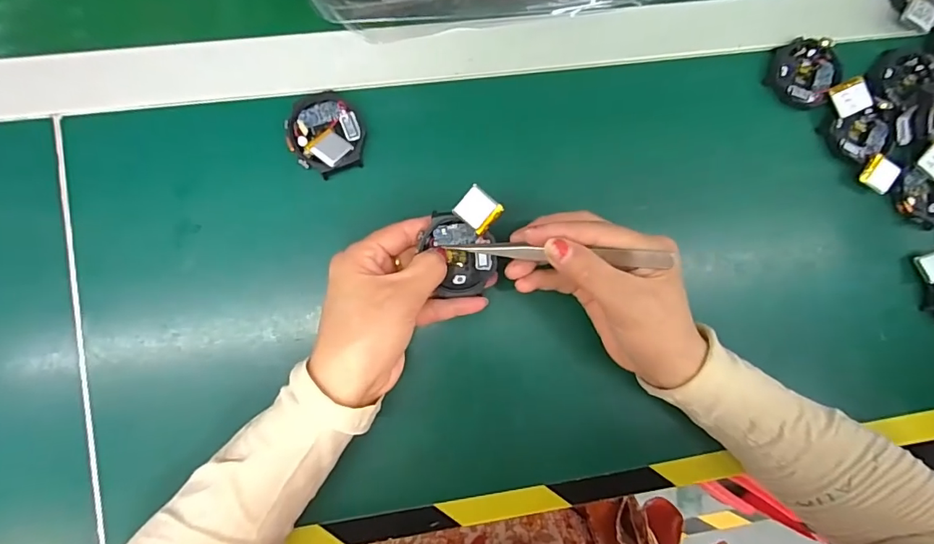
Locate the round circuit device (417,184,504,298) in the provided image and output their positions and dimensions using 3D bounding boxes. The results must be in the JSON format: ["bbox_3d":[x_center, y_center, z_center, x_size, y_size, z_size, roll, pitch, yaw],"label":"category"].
[{"bbox_3d":[0.002,-0.017,0.293,0.058,0.015,0.053,-35,104,22],"label":"round circuit device"}]

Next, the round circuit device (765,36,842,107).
[{"bbox_3d":[0.246,-0.145,0.346,0.048,0.016,0.046,0,87,-5],"label":"round circuit device"}]

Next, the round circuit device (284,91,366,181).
[{"bbox_3d":[-0.093,-0.092,0.315,0.048,0.017,0.052,0,87,-5],"label":"round circuit device"}]

